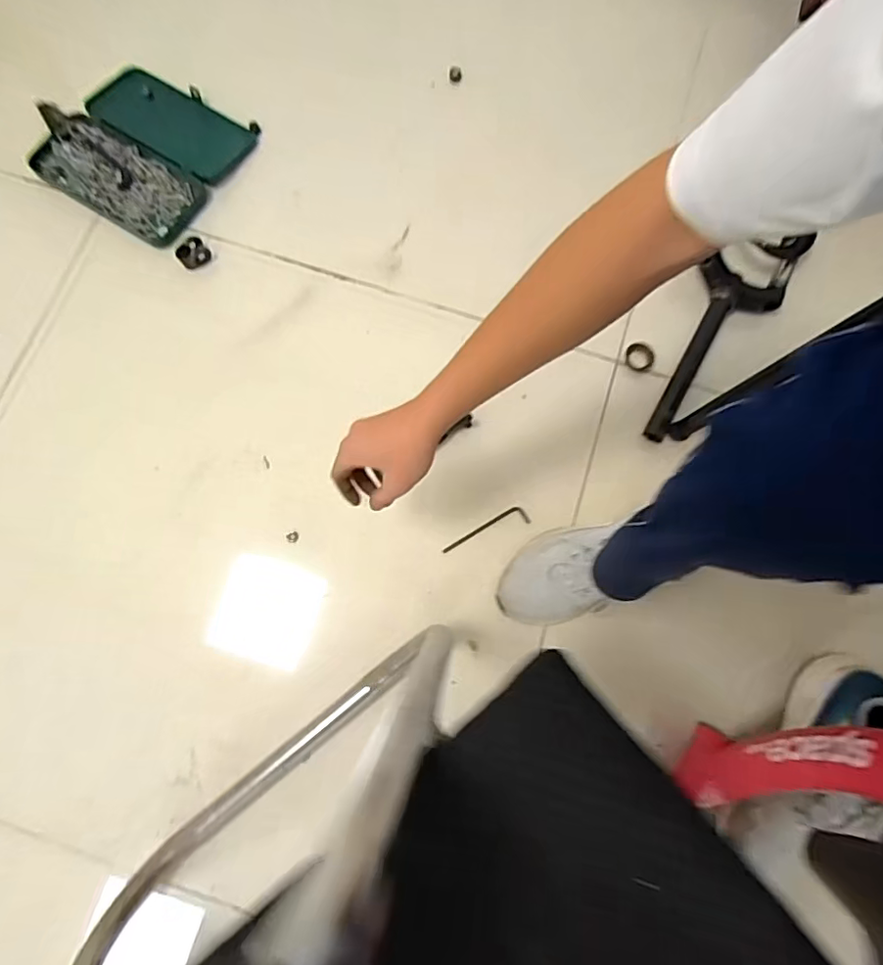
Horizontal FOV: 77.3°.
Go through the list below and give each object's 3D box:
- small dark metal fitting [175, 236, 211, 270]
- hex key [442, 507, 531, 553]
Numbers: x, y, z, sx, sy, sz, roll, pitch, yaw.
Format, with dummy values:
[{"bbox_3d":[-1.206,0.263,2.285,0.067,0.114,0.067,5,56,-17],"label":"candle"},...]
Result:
[{"bbox_3d":[-0.360,-0.332,0.795,0.041,0.016,0.042,0,79,-1],"label":"small dark metal fitting"},{"bbox_3d":[0.057,0.062,0.743,0.123,0.006,0.026,-18,74,-7],"label":"hex key"}]

